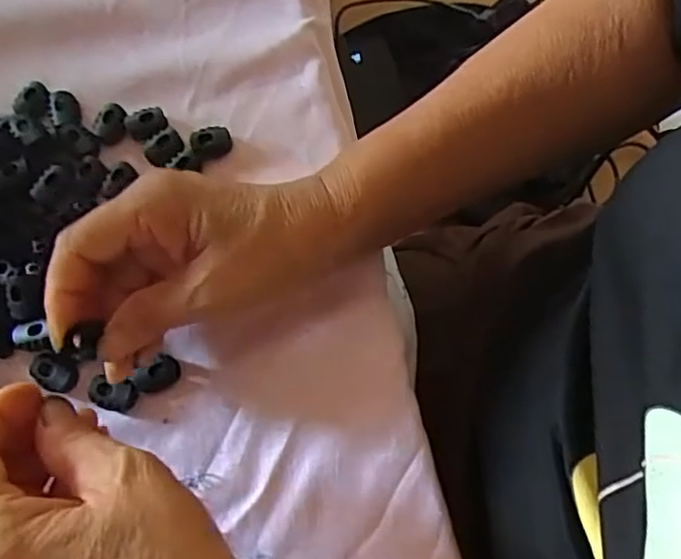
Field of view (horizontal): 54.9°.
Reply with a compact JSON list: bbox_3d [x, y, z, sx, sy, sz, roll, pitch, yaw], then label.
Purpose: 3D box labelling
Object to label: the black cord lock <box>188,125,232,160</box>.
[{"bbox_3d":[-0.071,-0.075,0.358,0.021,0.010,0.015,-24,75,-5],"label":"black cord lock"}]

